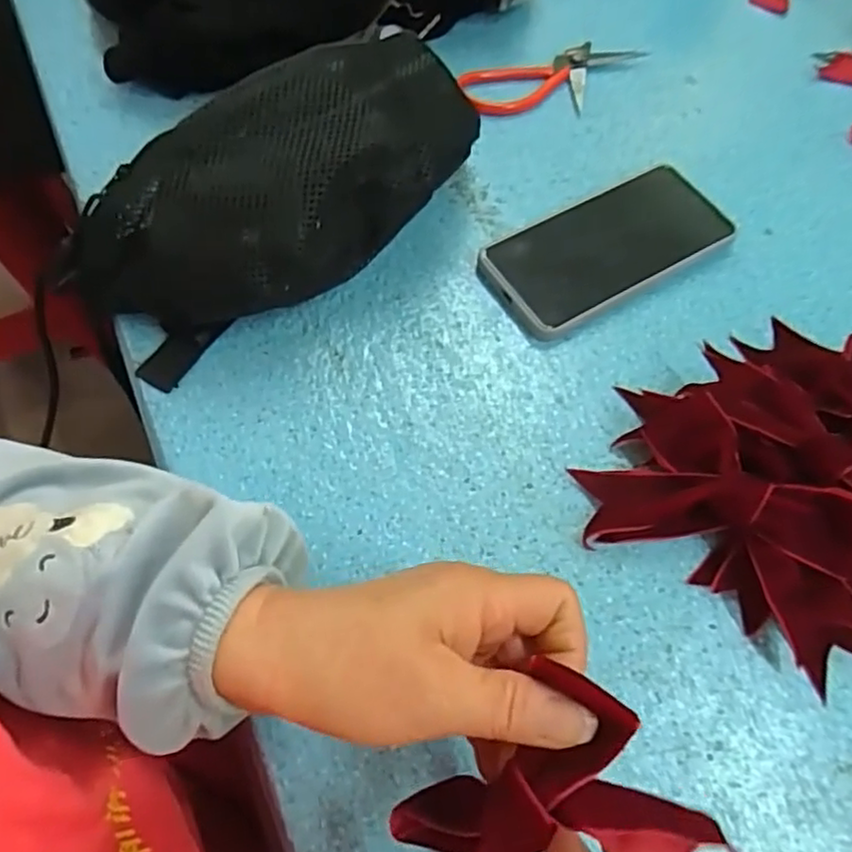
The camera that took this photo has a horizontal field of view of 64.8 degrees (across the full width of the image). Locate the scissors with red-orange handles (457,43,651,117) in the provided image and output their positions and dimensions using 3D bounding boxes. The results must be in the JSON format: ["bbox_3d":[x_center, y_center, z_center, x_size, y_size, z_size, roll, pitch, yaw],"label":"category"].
[{"bbox_3d":[0.106,-0.269,0.523,0.155,0.009,0.058,-22,66,-13],"label":"scissors with red-orange handles"}]

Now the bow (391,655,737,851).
[{"bbox_3d":[0.032,0.146,0.227,0.102,0.063,0.079,-35,69,-18],"label":"bow"}]

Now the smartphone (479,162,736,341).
[{"bbox_3d":[0.116,-0.117,0.440,0.158,0.016,0.080,-28,67,-15],"label":"smartphone"}]

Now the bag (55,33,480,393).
[{"bbox_3d":[-0.072,-0.141,0.401,0.275,0.093,0.116,-39,70,-20],"label":"bag"}]

